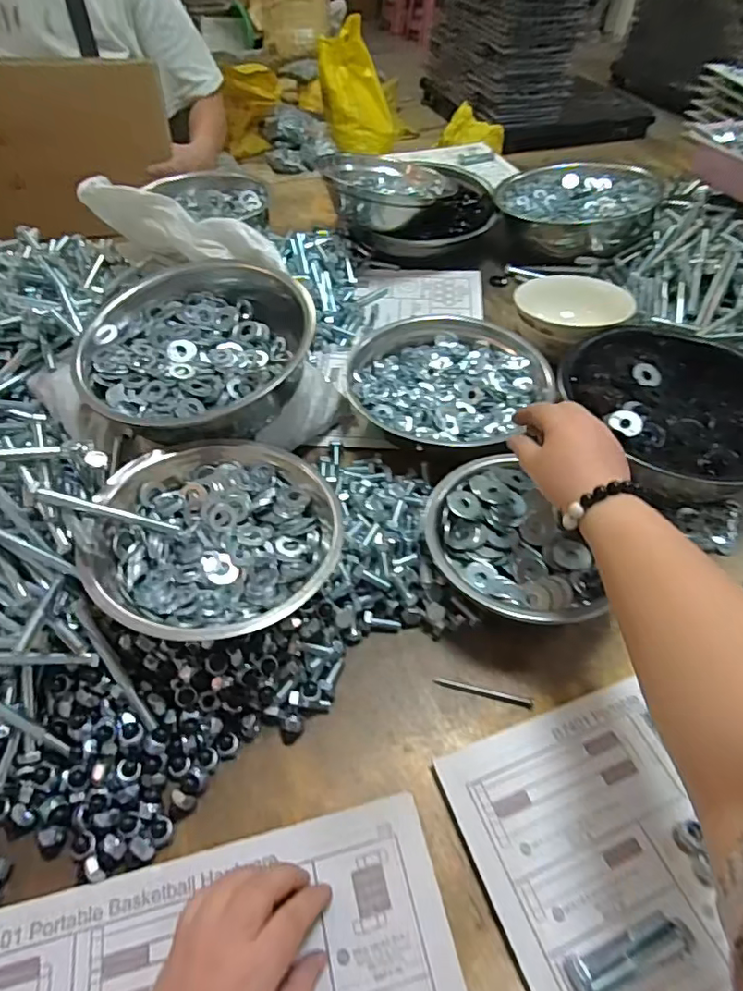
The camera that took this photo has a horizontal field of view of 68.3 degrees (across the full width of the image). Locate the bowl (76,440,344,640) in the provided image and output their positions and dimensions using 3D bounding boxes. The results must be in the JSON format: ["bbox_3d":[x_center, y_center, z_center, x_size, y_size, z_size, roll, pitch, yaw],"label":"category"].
[{"bbox_3d":[-0.119,0.026,0.426,0.175,0.063,0.175,-16,53,-14],"label":"bowl"}]

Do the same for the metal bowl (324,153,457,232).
[{"bbox_3d":[0.021,-0.464,0.834,0.167,0.057,0.167,19,53,14],"label":"metal bowl"}]

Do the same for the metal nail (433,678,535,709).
[{"bbox_3d":[0.089,0.155,0.432,0.077,0.004,0.007,12,52,8],"label":"metal nail"}]

